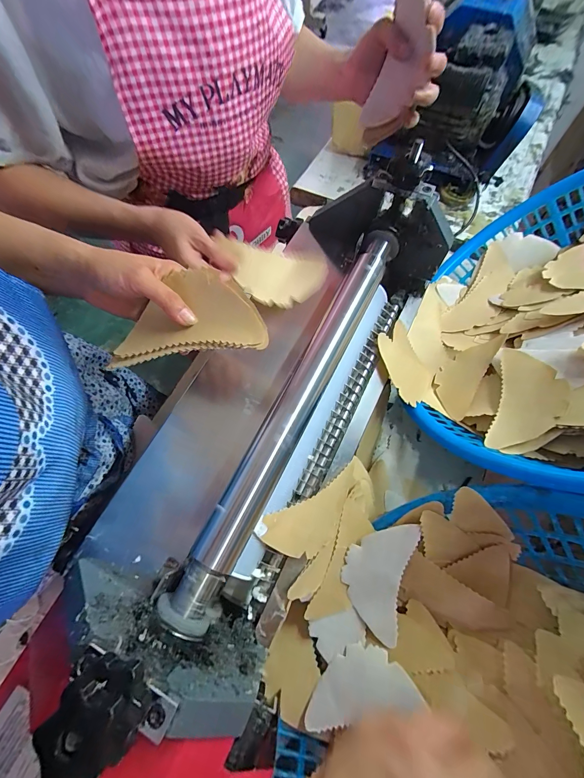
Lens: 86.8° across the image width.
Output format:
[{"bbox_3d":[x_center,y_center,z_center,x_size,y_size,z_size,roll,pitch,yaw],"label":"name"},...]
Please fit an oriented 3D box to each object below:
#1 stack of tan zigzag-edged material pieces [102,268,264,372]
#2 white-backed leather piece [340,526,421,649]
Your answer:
[{"bbox_3d":[-0.100,-0.070,0.294,0.150,0.010,0.083,-5,79,11],"label":"stack of tan zigzag-edged material pieces"},{"bbox_3d":[0.103,0.232,0.384,0.075,0.009,0.143,12,94,15],"label":"white-backed leather piece"}]

